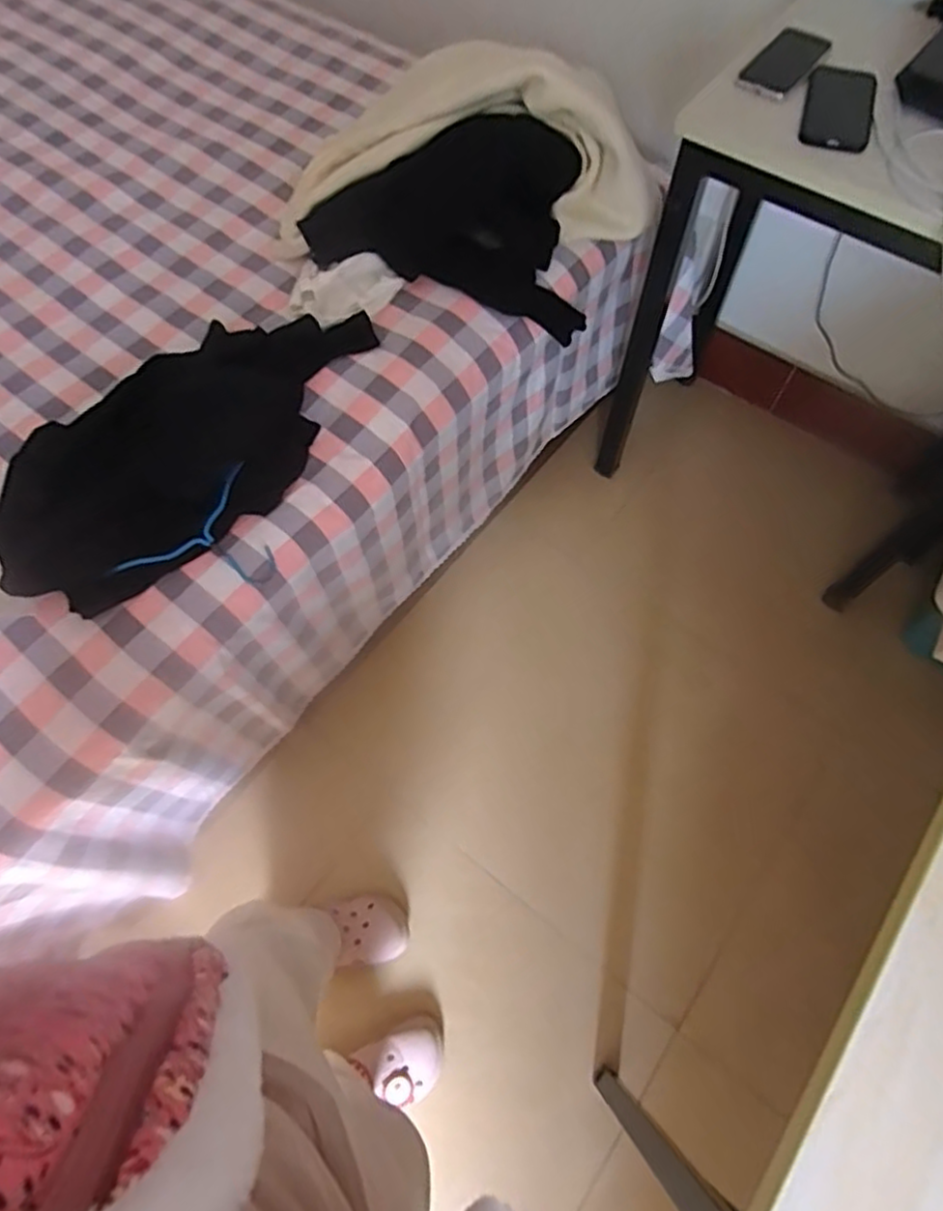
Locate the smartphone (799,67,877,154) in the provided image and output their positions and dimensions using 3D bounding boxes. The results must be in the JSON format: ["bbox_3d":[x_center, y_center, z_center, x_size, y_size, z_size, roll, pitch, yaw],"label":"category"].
[{"bbox_3d":[0.445,-0.604,0.818,0.080,0.012,0.145,17,64,2],"label":"smartphone"}]

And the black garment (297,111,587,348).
[{"bbox_3d":[-0.019,-0.585,1.010,0.423,0.199,0.211,12,64,0],"label":"black garment"}]

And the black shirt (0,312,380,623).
[{"bbox_3d":[-0.362,-0.222,0.871,0.272,0.075,0.536,22,68,11],"label":"black shirt"}]

